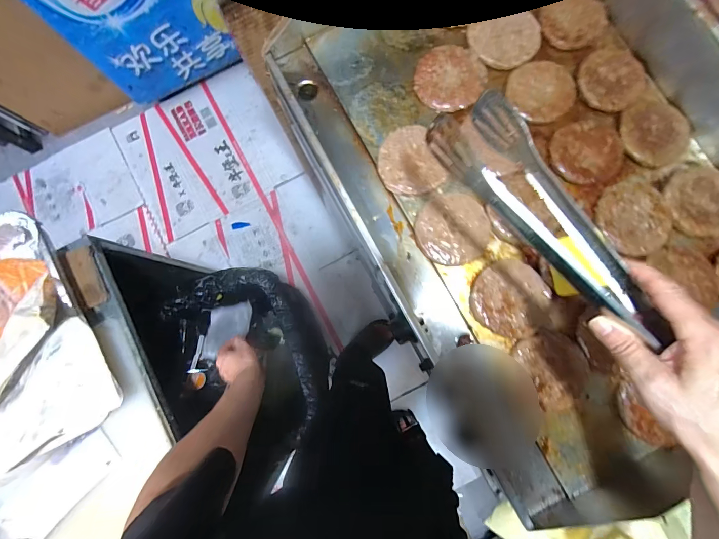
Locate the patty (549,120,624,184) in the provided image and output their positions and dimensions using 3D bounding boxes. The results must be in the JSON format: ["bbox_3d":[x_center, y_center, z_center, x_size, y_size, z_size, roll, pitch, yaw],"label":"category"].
[{"bbox_3d":[0.317,-0.163,0.465,0.093,0.011,0.085,0,86,7],"label":"patty"}]

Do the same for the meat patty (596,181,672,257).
[{"bbox_3d":[0.370,-0.070,0.452,0.088,0.010,0.099,-27,84,-3],"label":"meat patty"}]

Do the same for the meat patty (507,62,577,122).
[{"bbox_3d":[0.255,-0.249,0.470,0.090,0.009,0.080,5,83,1],"label":"meat patty"}]

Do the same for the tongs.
[{"bbox_3d":[0.163,-0.045,0.288,0.073,0.054,0.243,-38,82,3],"label":"tongs"}]

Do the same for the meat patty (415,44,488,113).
[{"bbox_3d":[0.131,-0.278,0.487,0.098,0.011,0.097,0,83,0],"label":"meat patty"}]

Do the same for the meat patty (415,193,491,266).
[{"bbox_3d":[0.128,-0.054,0.463,0.096,0.018,0.093,0,83,0],"label":"meat patty"}]

